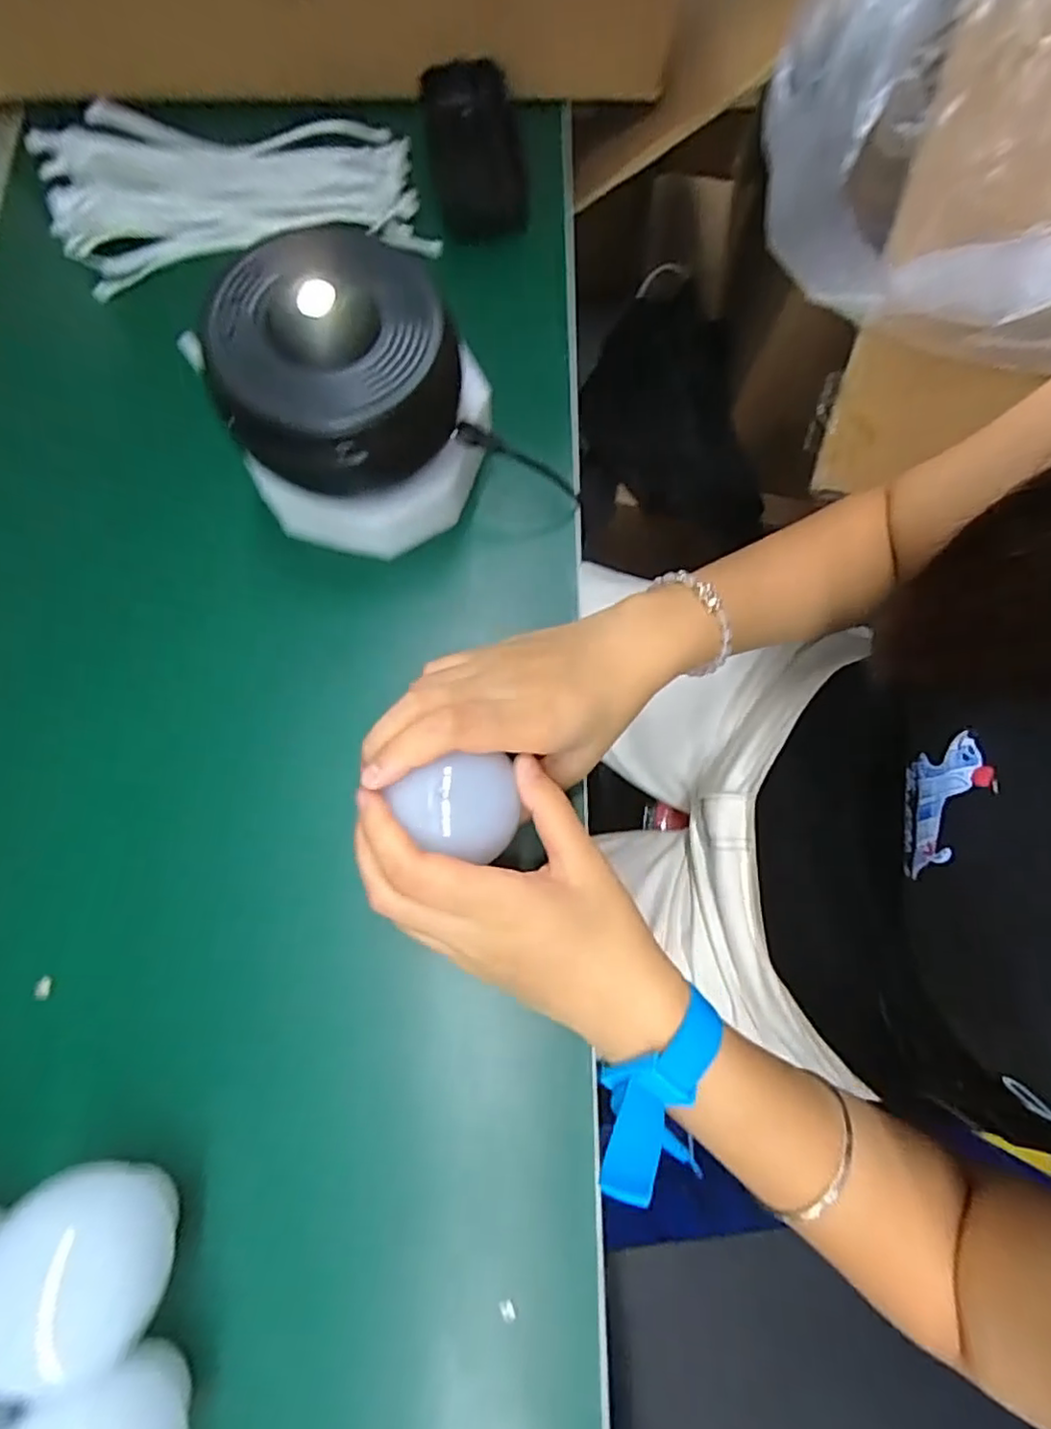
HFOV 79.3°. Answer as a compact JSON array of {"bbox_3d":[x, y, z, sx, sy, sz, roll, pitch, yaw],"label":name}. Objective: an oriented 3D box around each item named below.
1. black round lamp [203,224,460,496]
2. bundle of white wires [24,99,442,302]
[{"bbox_3d":[-0.077,-0.142,0.268,0.102,0.058,0.094,7,76,0],"label":"black round lamp"},{"bbox_3d":[-0.180,-0.329,0.384,0.216,0.016,0.136,-13,77,-5],"label":"bundle of white wires"}]

